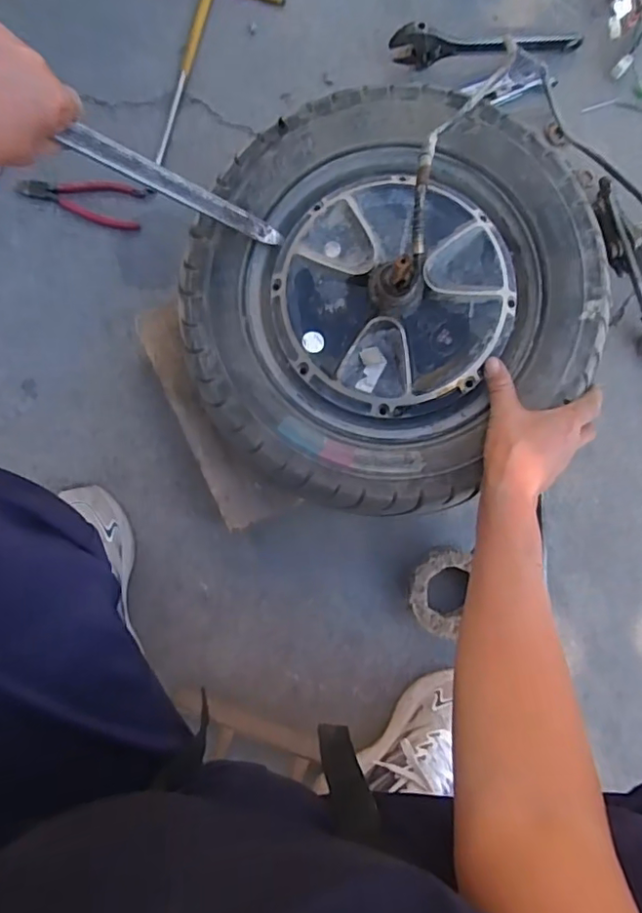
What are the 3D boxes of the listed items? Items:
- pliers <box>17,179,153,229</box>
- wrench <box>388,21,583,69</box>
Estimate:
[{"bbox_3d":[-0.287,-0.315,0.667,0.151,0.015,0.054,12,91,-2],"label":"pliers"},{"bbox_3d":[0.201,-0.497,0.656,0.237,0.060,0.025,-7,88,-5],"label":"wrench"}]

